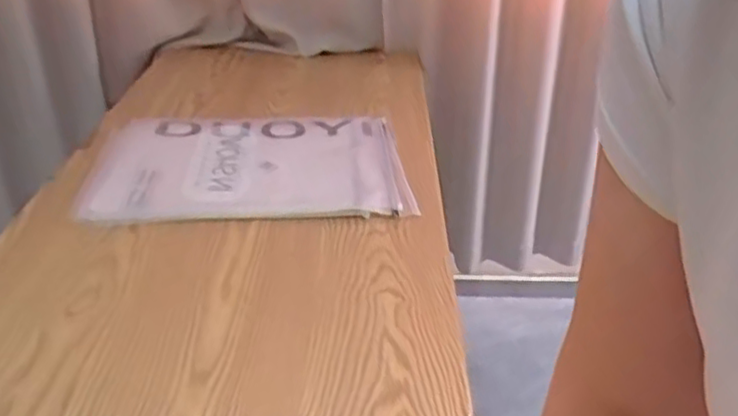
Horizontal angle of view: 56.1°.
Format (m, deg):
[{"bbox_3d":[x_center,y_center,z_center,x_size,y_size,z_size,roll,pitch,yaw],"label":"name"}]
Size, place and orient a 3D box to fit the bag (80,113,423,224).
[{"bbox_3d":[-0.185,-0.083,1.116,0.482,0.026,0.353,-1,31,-7],"label":"bag"}]

